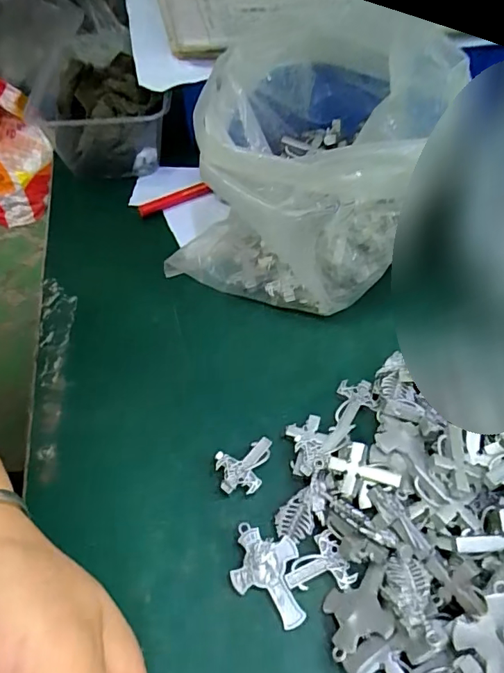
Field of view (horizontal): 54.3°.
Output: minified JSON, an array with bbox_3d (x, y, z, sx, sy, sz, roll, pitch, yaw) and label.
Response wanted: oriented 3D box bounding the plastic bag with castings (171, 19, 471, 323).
[{"bbox_3d":[0.040,-0.112,0.315,0.154,0.135,0.145,19,54,16],"label":"plastic bag with castings"}]

